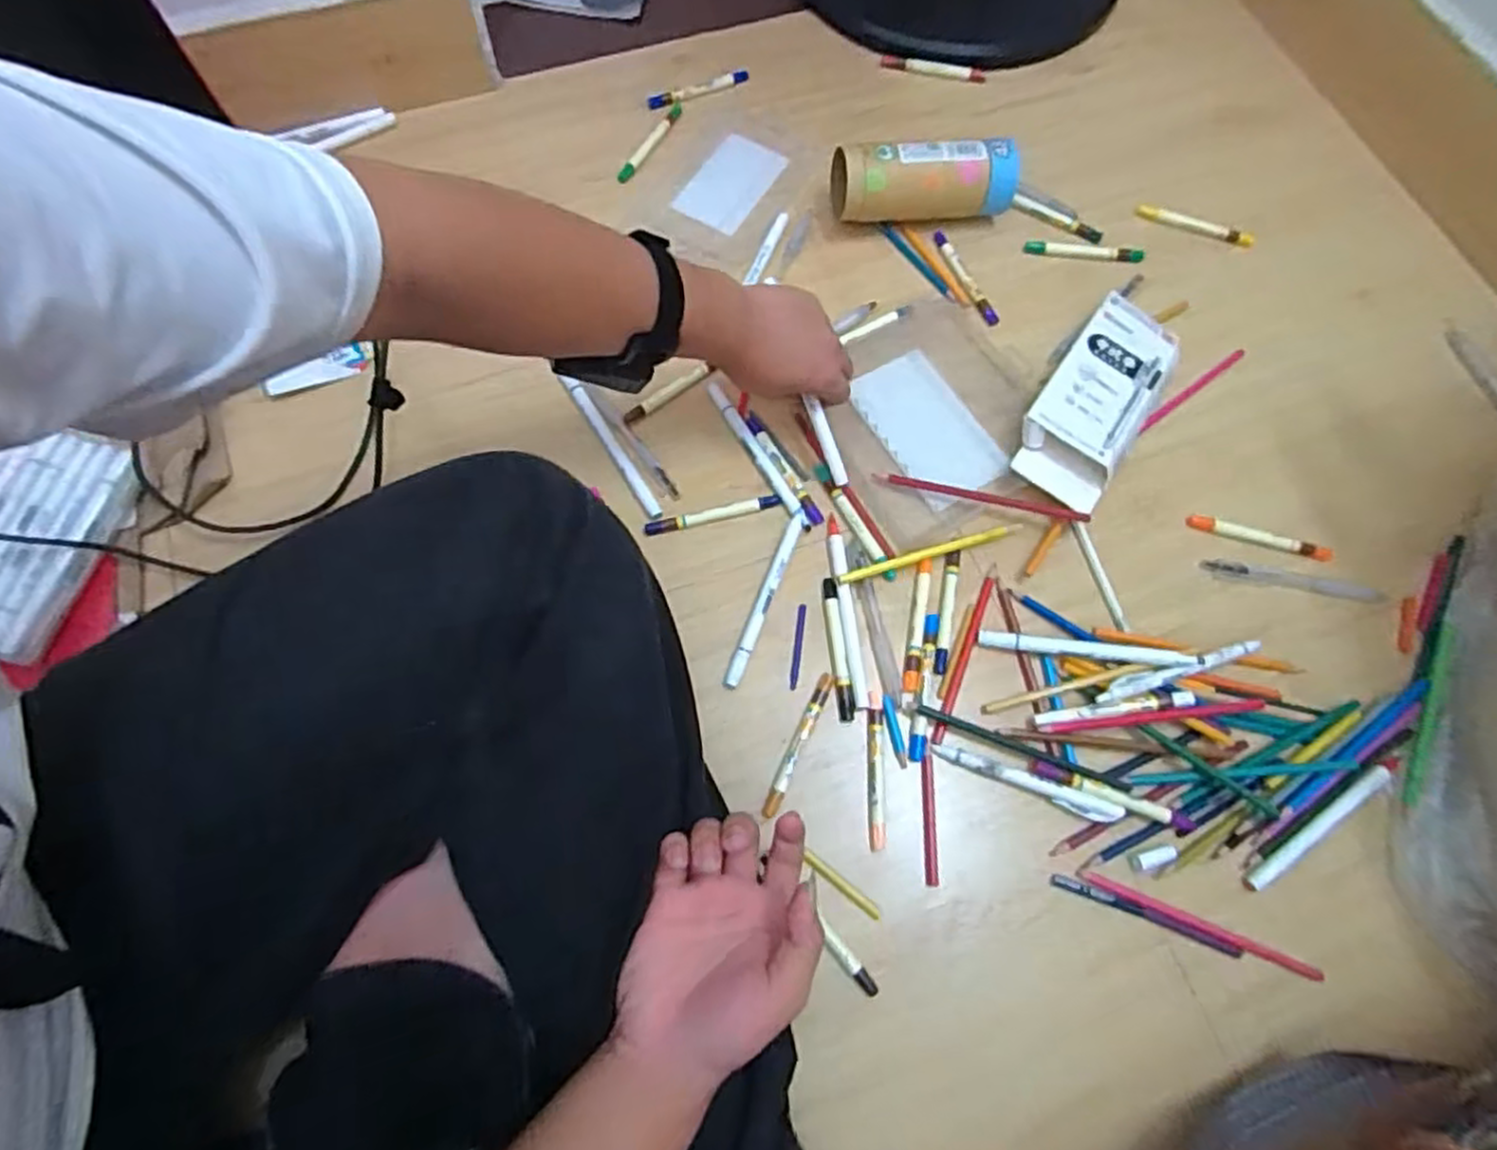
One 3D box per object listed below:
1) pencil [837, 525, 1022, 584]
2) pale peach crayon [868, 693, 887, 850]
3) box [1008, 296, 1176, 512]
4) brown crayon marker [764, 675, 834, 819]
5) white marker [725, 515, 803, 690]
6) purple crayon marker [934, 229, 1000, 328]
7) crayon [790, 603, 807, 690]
[{"bbox_3d":[0.140,-0.017,0.574,0.148,0.010,0.009,-17,71,-6],"label":"pencil"},{"bbox_3d":[0.089,0.136,0.524,0.012,0.014,0.106,2,70,1],"label":"pale peach crayon"},{"bbox_3d":[0.284,-0.143,0.612,0.079,0.033,0.189,32,73,11],"label":"box"},{"bbox_3d":[0.036,0.120,0.529,0.011,0.009,0.108,25,71,9],"label":"brown crayon marker"},{"bbox_3d":[0.013,0.018,0.564,0.011,0.011,0.144,21,71,7],"label":"white marker"},{"bbox_3d":[0.196,-0.267,0.670,0.011,0.007,0.107,-21,71,-8],"label":"purple crayon marker"},{"bbox_3d":[0.037,0.053,0.557,0.007,0.004,0.065,8,70,3],"label":"crayon"}]

